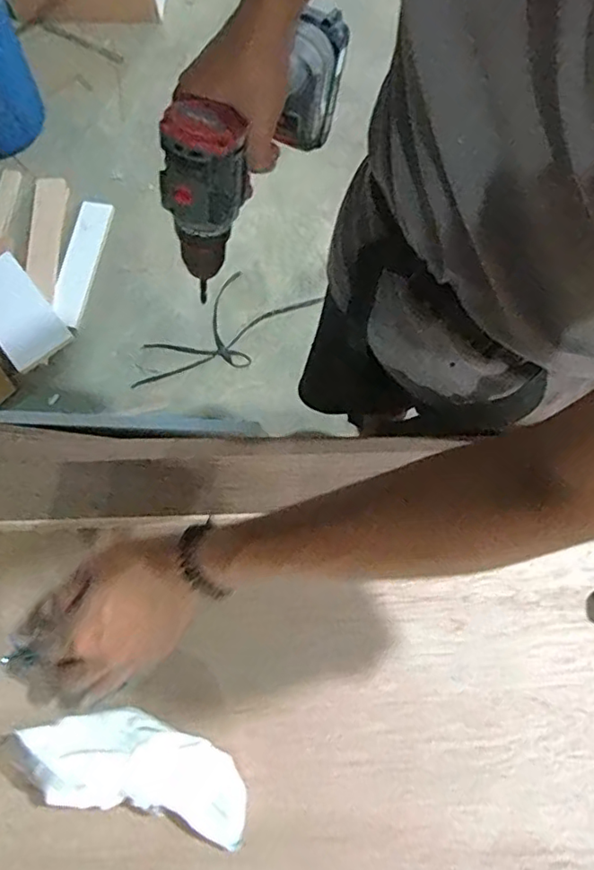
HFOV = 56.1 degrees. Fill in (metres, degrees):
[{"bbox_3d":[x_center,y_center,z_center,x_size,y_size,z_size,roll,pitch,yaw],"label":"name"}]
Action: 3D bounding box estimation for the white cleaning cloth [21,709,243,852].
[{"bbox_3d":[-0.125,0.264,0.445,0.184,0.057,0.069,16,75,6],"label":"white cleaning cloth"}]

